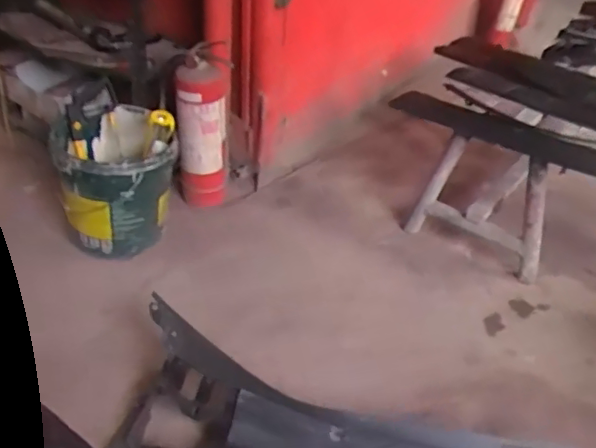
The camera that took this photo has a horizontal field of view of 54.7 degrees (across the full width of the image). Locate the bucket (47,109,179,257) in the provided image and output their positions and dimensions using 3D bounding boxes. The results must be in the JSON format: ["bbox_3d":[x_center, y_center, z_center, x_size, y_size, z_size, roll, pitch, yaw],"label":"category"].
[{"bbox_3d":[-0.474,-0.113,1.541,0.295,0.313,0.314,-12,37,-20],"label":"bucket"}]

